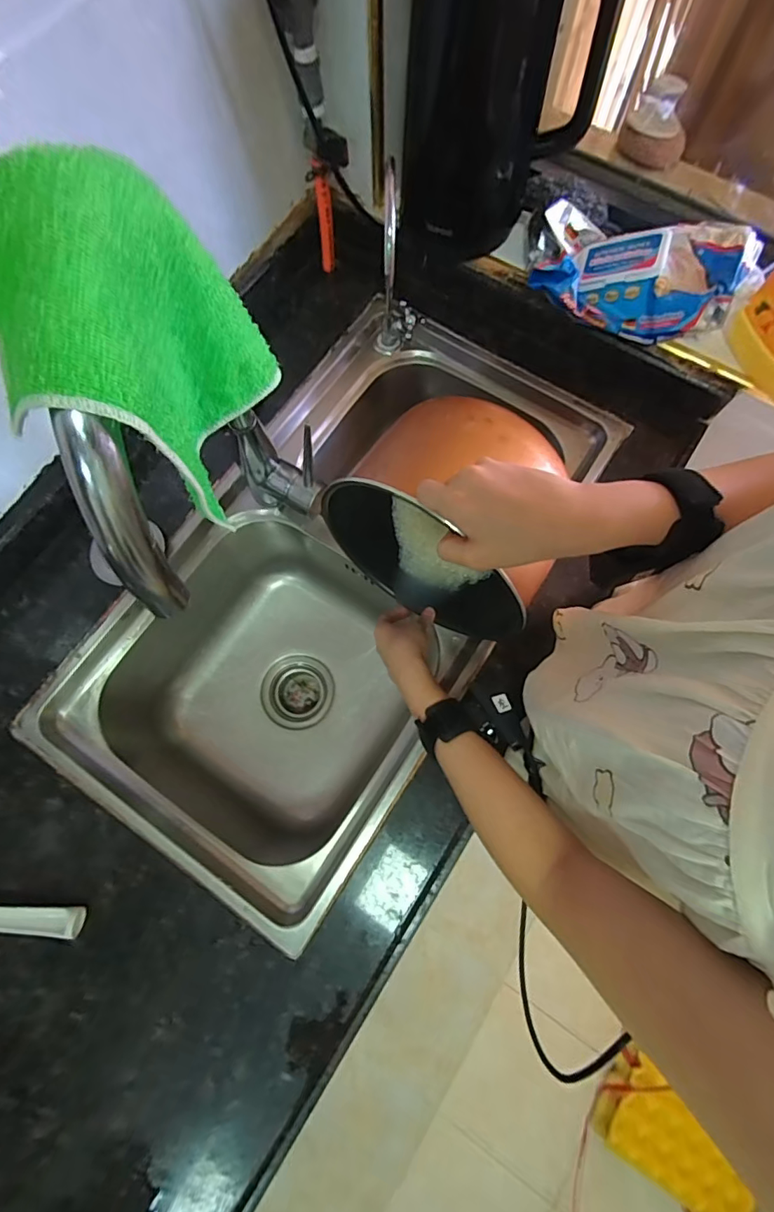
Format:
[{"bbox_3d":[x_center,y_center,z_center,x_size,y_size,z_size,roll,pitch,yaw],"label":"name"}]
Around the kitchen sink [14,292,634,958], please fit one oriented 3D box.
[{"bbox_3d":[-0.052,-0.027,0.665,0.391,0.209,0.711,33,77,9],"label":"kitchen sink"}]

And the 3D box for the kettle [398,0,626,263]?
[{"bbox_3d":[0.119,-0.555,0.520,0.199,0.262,0.139,2,75,1],"label":"kettle"}]

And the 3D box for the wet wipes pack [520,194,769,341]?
[{"bbox_3d":[0.300,-0.395,0.569,0.237,0.064,0.121,18,76,5],"label":"wet wipes pack"}]

